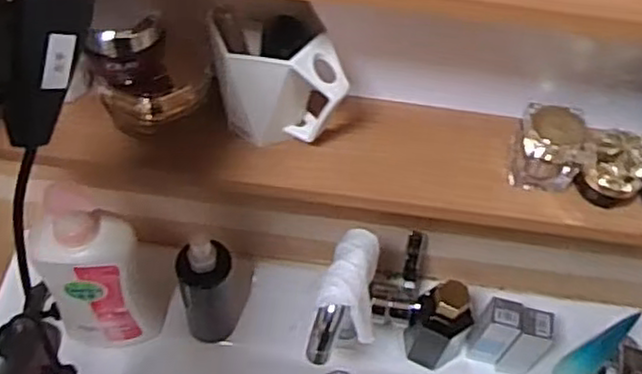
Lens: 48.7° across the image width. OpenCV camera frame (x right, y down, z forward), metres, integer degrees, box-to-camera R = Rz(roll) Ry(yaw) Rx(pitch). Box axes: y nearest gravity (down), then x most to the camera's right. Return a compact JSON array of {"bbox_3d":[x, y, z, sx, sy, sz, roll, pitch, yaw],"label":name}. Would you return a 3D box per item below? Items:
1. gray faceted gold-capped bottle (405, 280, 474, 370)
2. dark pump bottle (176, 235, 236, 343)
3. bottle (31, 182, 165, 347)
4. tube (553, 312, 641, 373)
[{"bbox_3d":[0.135,0.143,0.775,0.063,0.146,0.067,2,55,-3],"label":"gray faceted gold-capped bottle"},{"bbox_3d":[-0.121,0.107,0.756,0.054,0.180,0.045,-7,56,-10],"label":"dark pump bottle"},{"bbox_3d":[-0.230,0.087,0.723,0.102,0.230,0.077,-20,59,-18],"label":"bottle"},{"bbox_3d":[0.297,0.178,0.764,0.051,0.136,0.037,-30,63,-23],"label":"tube"}]

